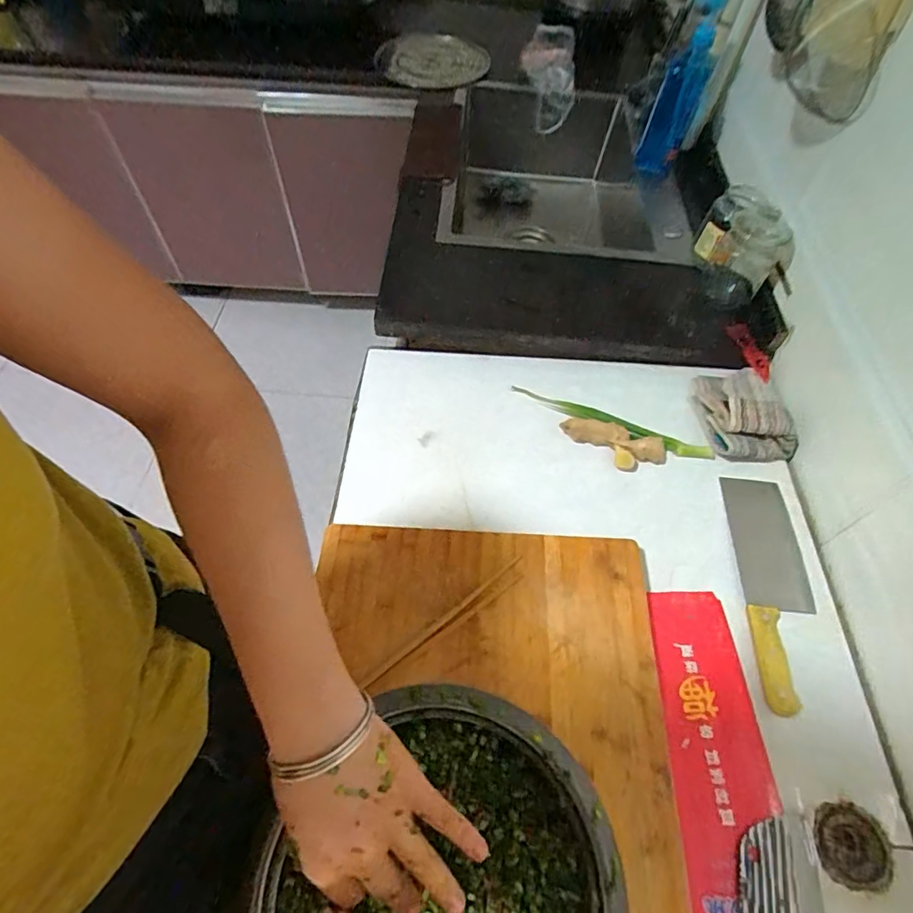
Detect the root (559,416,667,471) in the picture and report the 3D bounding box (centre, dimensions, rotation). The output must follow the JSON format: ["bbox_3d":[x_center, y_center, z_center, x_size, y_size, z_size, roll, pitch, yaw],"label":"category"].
[{"bbox_3d":[0.212,-0.019,0.713,0.140,0.025,0.057,17,56,11],"label":"root"}]

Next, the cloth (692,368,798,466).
[{"bbox_3d":[0.394,-0.066,0.735,0.106,0.056,0.152,0,56,-6],"label":"cloth"}]

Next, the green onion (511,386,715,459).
[{"bbox_3d":[0.211,-0.047,0.739,0.284,0.014,0.030,22,58,14],"label":"green onion"}]

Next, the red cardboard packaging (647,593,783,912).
[{"bbox_3d":[0.258,0.327,0.504,0.103,0.013,0.396,1,55,1],"label":"red cardboard packaging"}]

